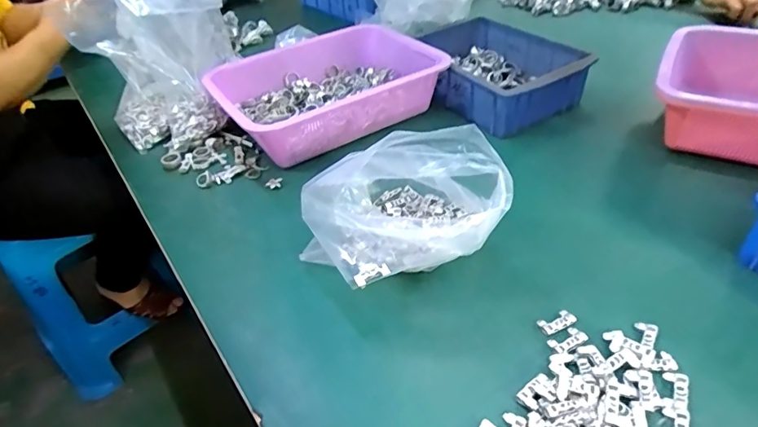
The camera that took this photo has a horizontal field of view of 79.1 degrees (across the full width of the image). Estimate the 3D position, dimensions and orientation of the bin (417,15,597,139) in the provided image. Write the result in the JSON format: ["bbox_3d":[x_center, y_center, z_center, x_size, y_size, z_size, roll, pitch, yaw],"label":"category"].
[{"bbox_3d":[0.170,-0.213,0.691,0.180,0.069,0.248,-21,43,-16],"label":"bin"}]

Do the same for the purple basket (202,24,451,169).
[{"bbox_3d":[-0.070,-0.184,0.674,0.307,0.078,0.224,-27,45,-22],"label":"purple basket"}]

